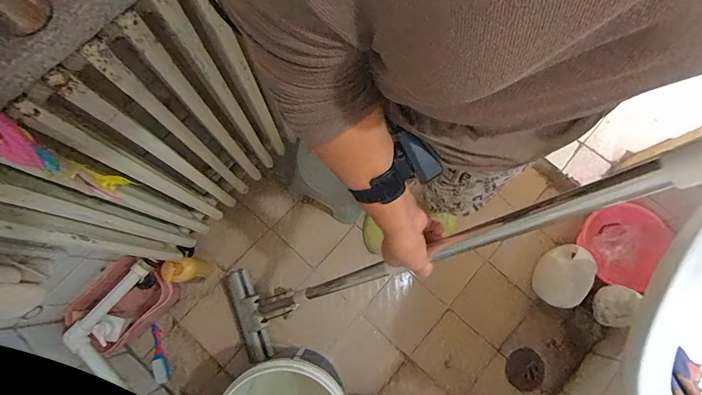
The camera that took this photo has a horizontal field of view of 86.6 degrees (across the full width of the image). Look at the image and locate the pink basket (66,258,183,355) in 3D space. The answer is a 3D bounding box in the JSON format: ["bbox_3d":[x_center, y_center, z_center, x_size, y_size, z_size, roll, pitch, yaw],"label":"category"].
[{"bbox_3d":[-0.632,0.291,1.075,0.179,0.218,0.248,38,79,8],"label":"pink basket"}]

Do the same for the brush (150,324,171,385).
[{"bbox_3d":[-0.585,0.474,1.130,0.040,0.037,0.173,-22,78,-6],"label":"brush"}]

